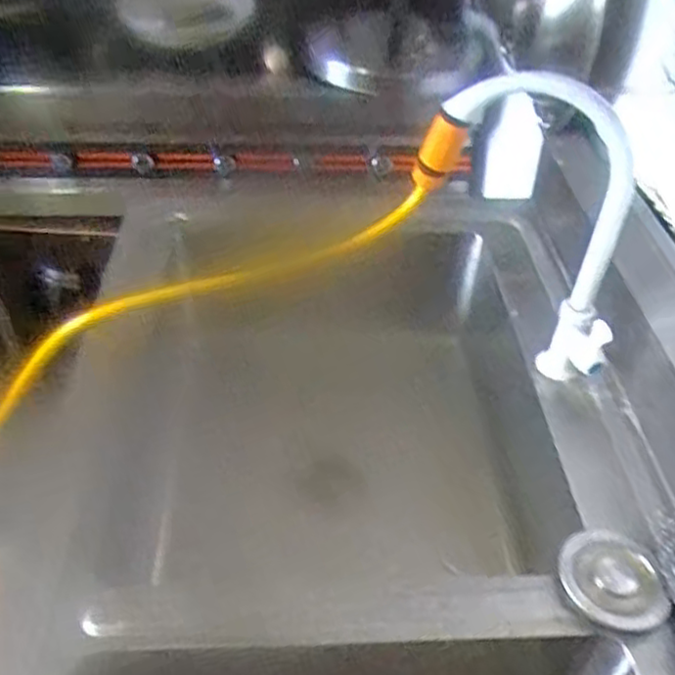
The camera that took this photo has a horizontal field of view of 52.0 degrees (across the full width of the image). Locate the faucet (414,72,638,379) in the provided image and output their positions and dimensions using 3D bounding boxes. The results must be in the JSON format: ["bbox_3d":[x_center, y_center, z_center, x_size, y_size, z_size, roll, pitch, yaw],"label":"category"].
[{"bbox_3d":[0.187,-0.105,0.684,0.223,0.294,0.076,25,47,24],"label":"faucet"}]

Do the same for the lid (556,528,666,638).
[{"bbox_3d":[0.216,0.193,0.551,0.070,0.022,0.081,-9,43,-12],"label":"lid"}]

